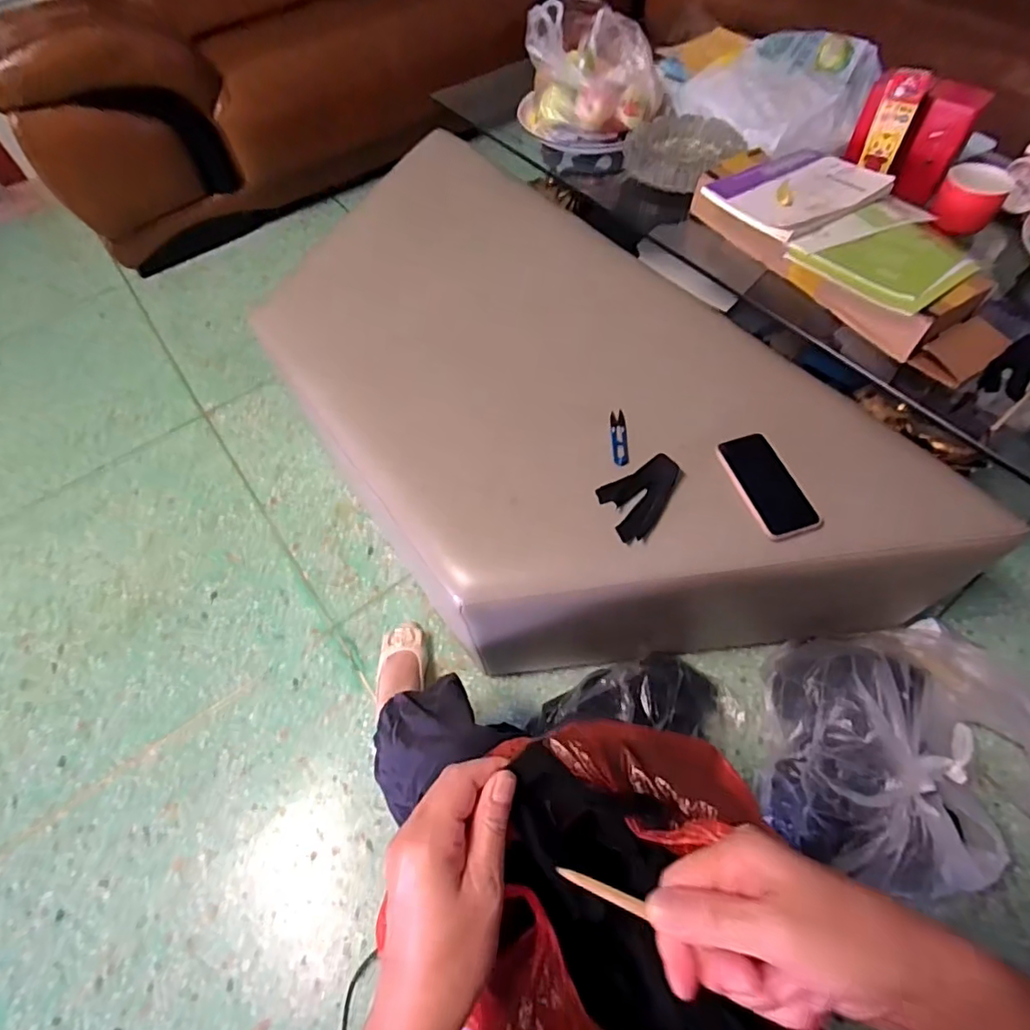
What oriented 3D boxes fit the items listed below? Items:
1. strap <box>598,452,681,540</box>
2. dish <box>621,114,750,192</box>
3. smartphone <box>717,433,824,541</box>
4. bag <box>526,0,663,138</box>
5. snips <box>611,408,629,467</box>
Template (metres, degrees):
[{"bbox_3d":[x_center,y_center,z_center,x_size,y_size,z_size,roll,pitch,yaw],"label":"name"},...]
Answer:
[{"bbox_3d":[0.175,-0.024,0.734,0.118,0.022,0.085,-27,61,-13],"label":"strap"},{"bbox_3d":[0.317,-0.706,1.071,0.191,0.056,0.209,-1,58,2],"label":"dish"},{"bbox_3d":[0.339,-0.042,0.749,0.082,0.014,0.158,-17,59,-8],"label":"smartphone"},{"bbox_3d":[0.162,-0.909,1.131,0.289,0.173,0.187,5,59,6],"label":"bag"},{"bbox_3d":[0.152,-0.112,0.809,0.021,0.004,0.104,0,58,3],"label":"snips"}]

